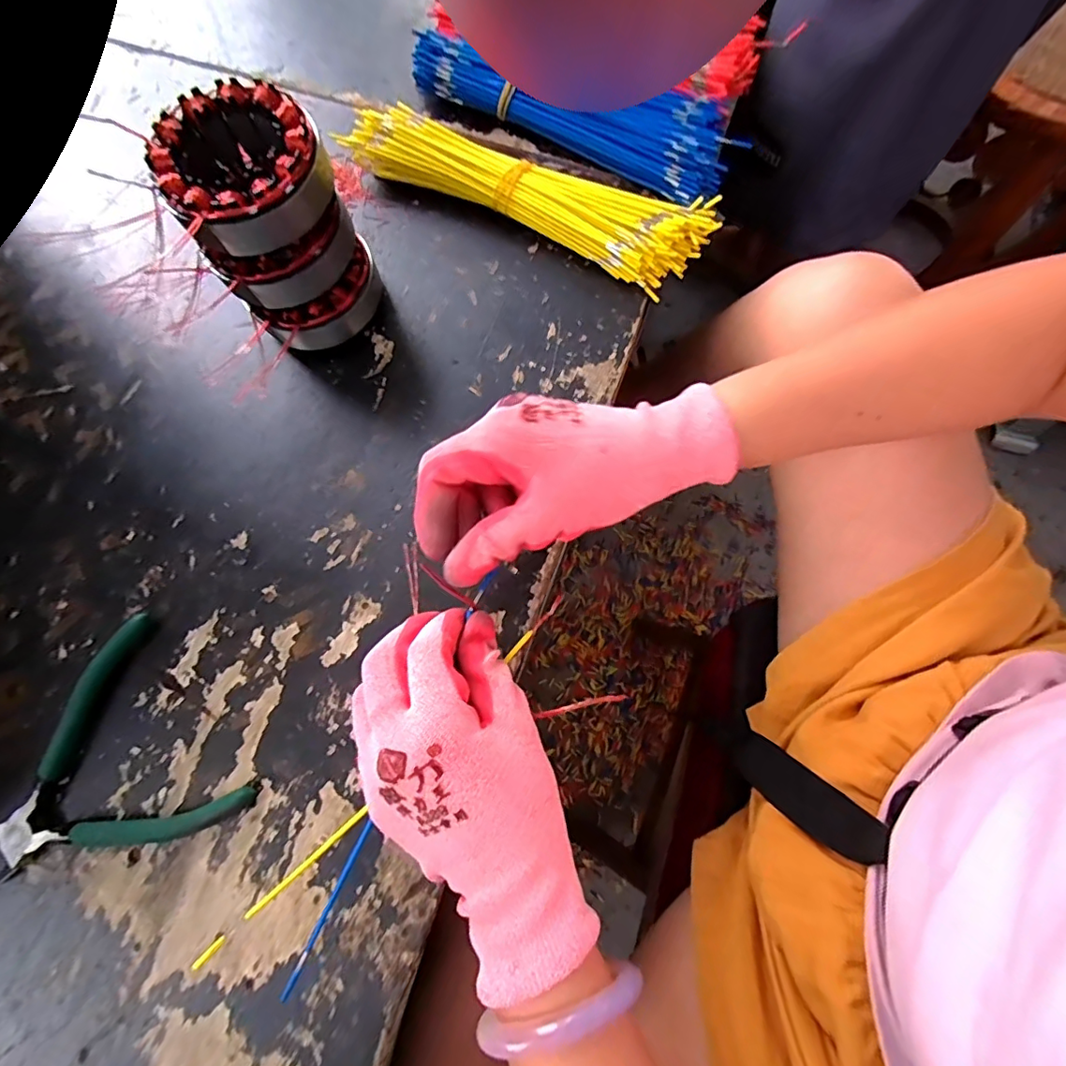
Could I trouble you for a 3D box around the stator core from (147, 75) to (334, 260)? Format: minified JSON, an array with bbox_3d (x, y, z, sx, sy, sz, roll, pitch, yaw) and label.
[{"bbox_3d":[-0.156,-0.196,0.282,0.083,0.032,0.082,0,76,0],"label":"stator core"}]

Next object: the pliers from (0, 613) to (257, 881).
[{"bbox_3d":[-0.246,0.137,0.297,0.124,0.012,0.132,-39,78,-7],"label":"pliers"}]

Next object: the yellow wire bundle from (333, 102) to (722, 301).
[{"bbox_3d":[-0.003,-0.249,0.376,0.261,0.033,0.066,25,78,8],"label":"yellow wire bundle"}]

